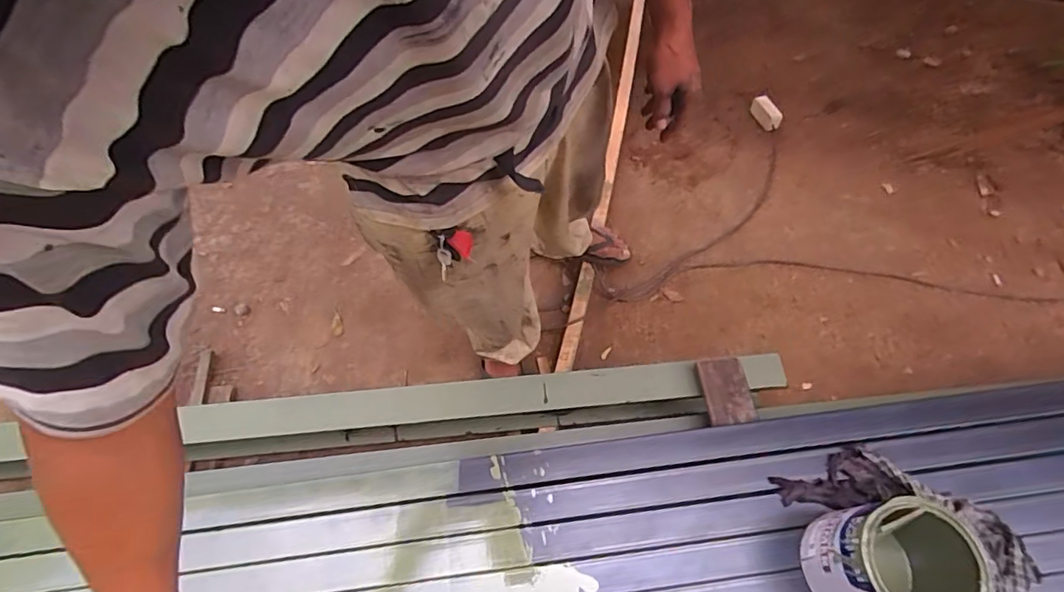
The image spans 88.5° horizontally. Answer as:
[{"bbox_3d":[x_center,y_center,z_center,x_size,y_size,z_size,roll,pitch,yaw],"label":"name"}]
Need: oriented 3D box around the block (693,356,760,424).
[{"bbox_3d":[0.374,0.185,1.060,0.091,0.029,0.126,-8,63,-6],"label":"block"}]

